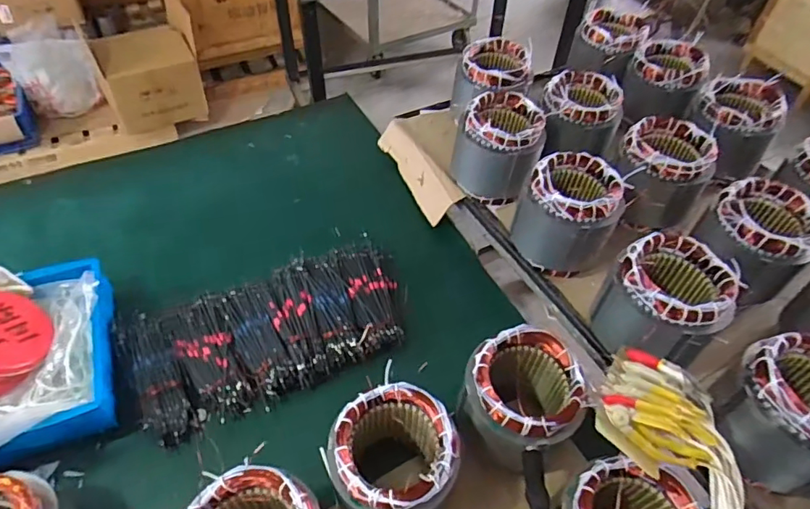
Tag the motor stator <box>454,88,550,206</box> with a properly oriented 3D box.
[{"bbox_3d":[0.175,-0.199,0.968,0.143,0.152,0.143,1,49,-1],"label":"motor stator"}]

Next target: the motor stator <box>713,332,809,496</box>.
[{"bbox_3d":[0.463,0.183,0.620,0.141,0.128,0.143,-23,54,-21],"label":"motor stator"}]

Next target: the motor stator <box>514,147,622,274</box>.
[{"bbox_3d":[0.263,-0.067,0.841,0.142,0.154,0.135,1,49,-1],"label":"motor stator"}]

